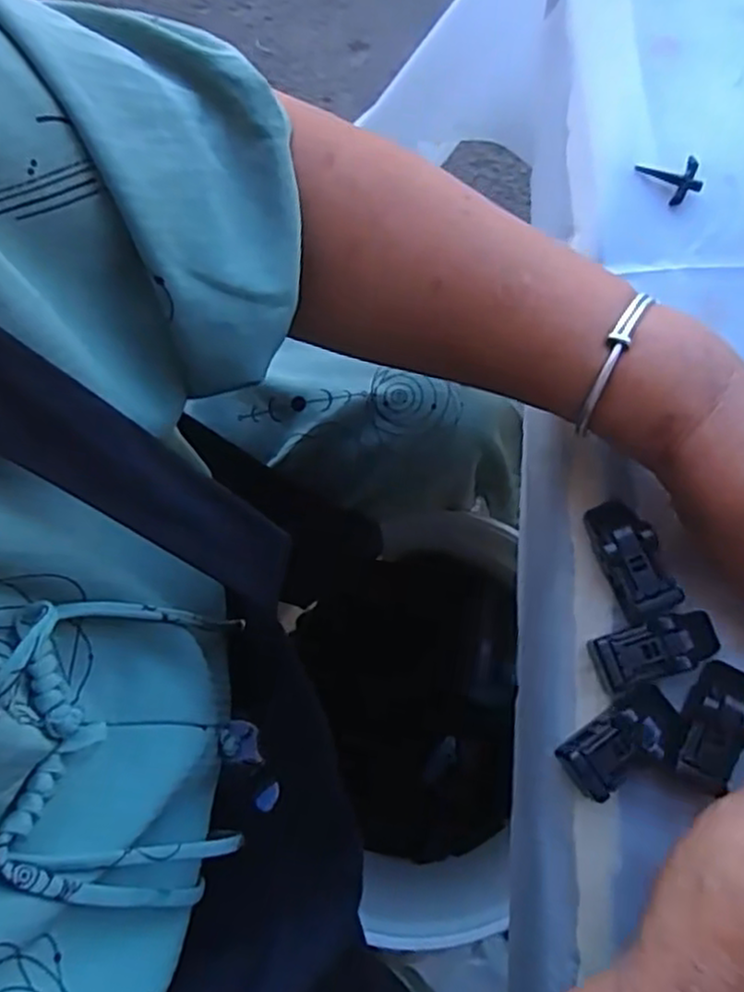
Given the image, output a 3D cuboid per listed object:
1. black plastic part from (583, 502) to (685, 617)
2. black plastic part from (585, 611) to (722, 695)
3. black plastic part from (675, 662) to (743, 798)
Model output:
[{"bbox_3d":[0.108,0.026,0.305,0.021,0.018,0.049,-25,76,-1],"label":"black plastic part"},{"bbox_3d":[0.117,0.061,0.293,0.048,0.013,0.022,-19,76,1],"label":"black plastic part"},{"bbox_3d":[0.135,0.090,0.284,0.023,0.012,0.049,32,82,11],"label":"black plastic part"}]

